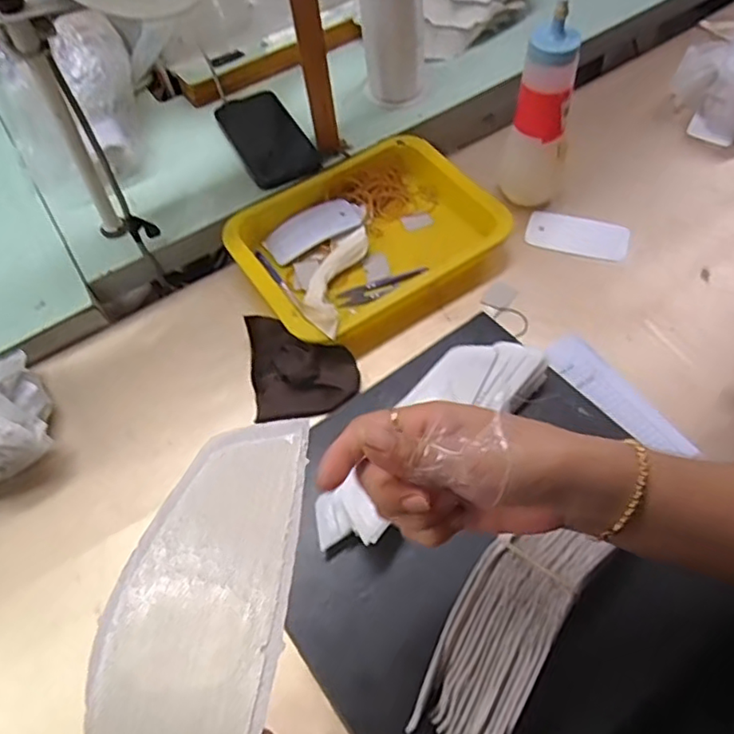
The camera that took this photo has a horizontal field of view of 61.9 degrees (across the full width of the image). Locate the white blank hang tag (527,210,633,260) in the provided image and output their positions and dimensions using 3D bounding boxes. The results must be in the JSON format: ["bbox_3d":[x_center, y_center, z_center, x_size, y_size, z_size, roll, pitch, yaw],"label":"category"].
[{"bbox_3d":[0.224,-0.142,0.654,0.103,0.007,0.050,14,65,11],"label":"white blank hang tag"}]

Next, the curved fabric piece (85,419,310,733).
[{"bbox_3d":[-0.055,0.090,0.214,0.054,0.042,0.164,4,57,6],"label":"curved fabric piece"}]

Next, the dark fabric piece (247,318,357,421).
[{"bbox_3d":[-0.061,-0.006,0.574,0.094,0.021,0.104,-10,59,-2],"label":"dark fabric piece"}]

